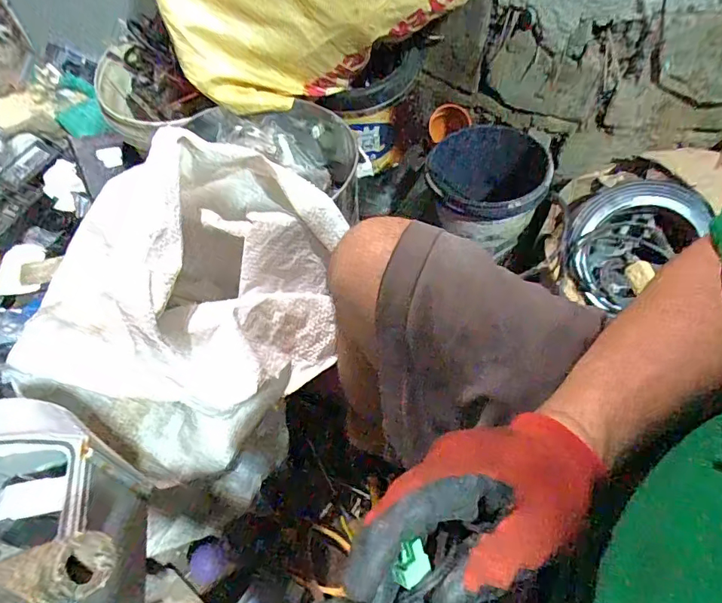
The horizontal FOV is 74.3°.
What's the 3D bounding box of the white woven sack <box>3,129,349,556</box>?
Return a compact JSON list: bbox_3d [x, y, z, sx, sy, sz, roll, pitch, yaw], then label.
[{"bbox_3d":[-0.190,-0.011,0.570,0.279,0.233,0.367,33,63,22],"label":"white woven sack"}]

